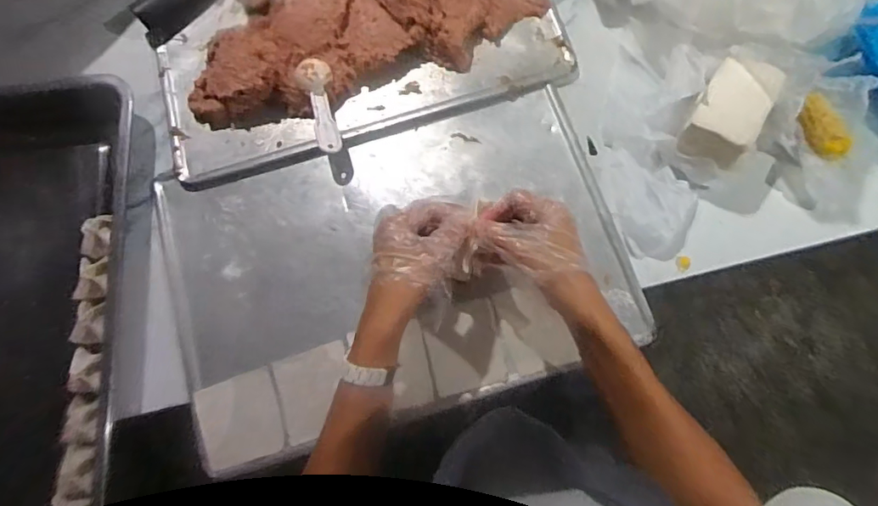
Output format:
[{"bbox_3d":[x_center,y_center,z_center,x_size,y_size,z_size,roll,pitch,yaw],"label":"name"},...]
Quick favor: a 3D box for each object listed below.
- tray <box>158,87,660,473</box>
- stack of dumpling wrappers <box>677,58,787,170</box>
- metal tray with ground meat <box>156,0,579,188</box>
[{"bbox_3d":[-0.048,0.016,0.528,0.461,0.033,0.299,-15,75,0],"label":"tray"},{"bbox_3d":[0.277,-0.133,0.492,0.068,0.055,0.092,23,78,10],"label":"stack of dumpling wrappers"},{"bbox_3d":[-0.112,-0.293,0.588,0.453,0.078,0.341,-17,75,0],"label":"metal tray with ground meat"}]

